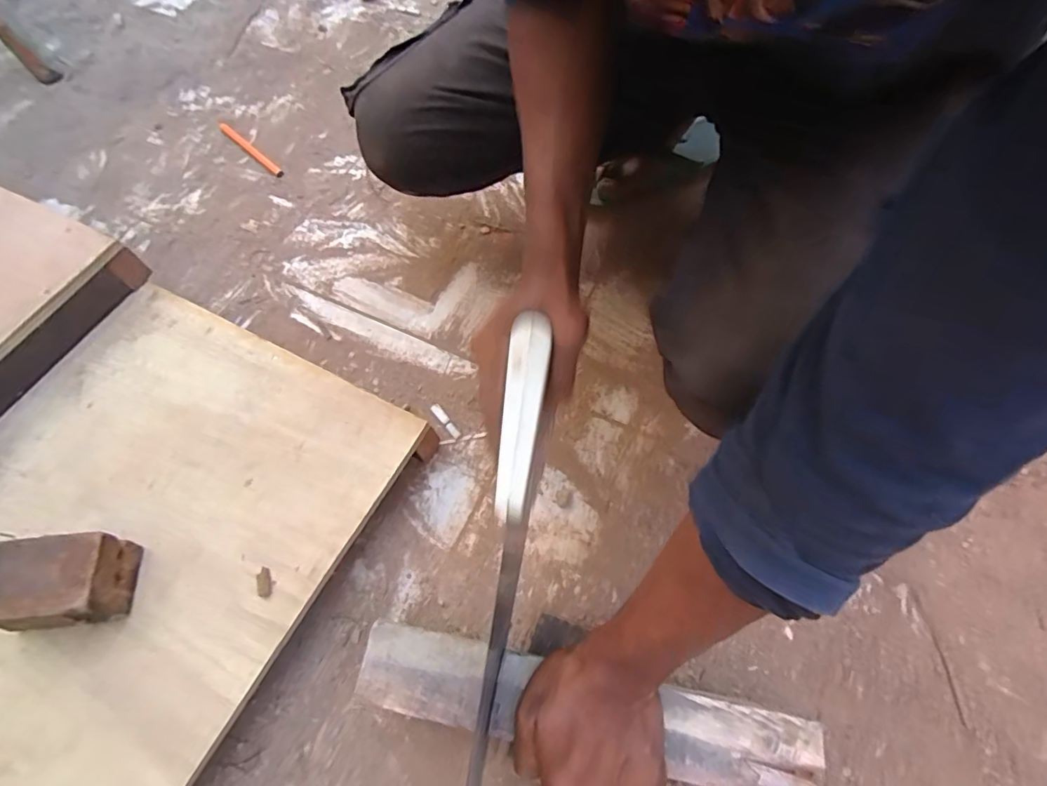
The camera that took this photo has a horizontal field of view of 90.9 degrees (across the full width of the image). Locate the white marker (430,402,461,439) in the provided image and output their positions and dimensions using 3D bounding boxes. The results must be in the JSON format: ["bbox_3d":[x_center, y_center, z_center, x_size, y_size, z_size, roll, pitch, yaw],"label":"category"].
[{"bbox_3d":[-0.084,0.029,0.555,0.010,0.006,0.046,-38,68,-16],"label":"white marker"}]

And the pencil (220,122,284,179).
[{"bbox_3d":[-0.404,-0.362,0.760,0.015,0.011,0.177,-42,69,-18],"label":"pencil"}]

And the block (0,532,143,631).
[{"bbox_3d":[-0.369,0.152,0.413,0.089,0.052,0.063,-4,63,-1],"label":"block"}]

